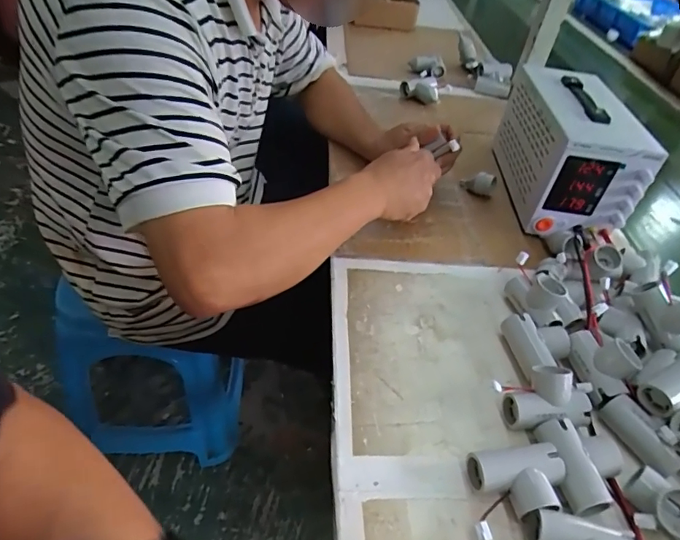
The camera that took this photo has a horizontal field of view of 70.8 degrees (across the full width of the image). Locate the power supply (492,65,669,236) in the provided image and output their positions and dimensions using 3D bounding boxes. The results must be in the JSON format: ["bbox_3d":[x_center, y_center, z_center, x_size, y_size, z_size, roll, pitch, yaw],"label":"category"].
[{"bbox_3d":[0.332,-0.178,0.717,0.129,0.152,0.257,7,42,-3],"label":"power supply"}]

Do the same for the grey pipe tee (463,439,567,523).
[{"bbox_3d":[0.148,0.176,0.395,0.074,0.030,0.053,-2,44,-12],"label":"grey pipe tee"}]

